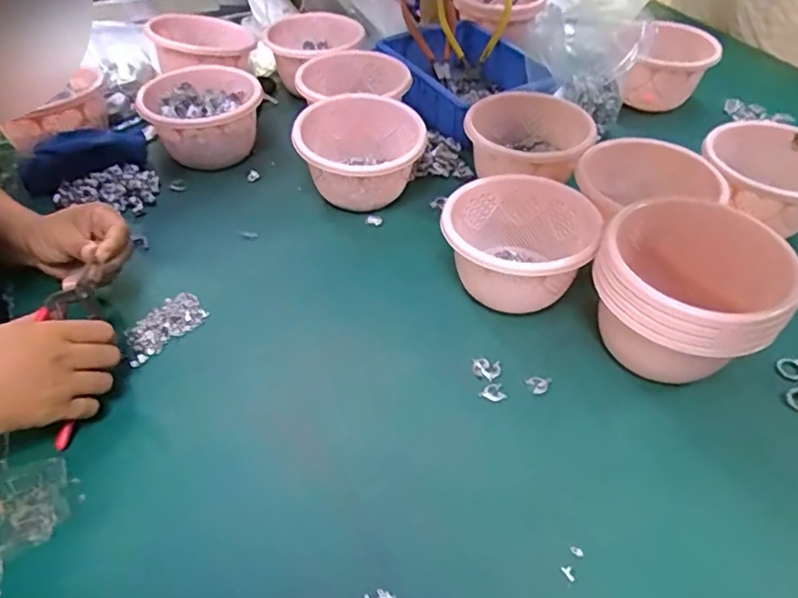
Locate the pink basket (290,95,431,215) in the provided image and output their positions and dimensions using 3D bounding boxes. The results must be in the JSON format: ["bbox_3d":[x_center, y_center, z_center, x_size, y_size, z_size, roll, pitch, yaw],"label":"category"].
[{"bbox_3d":[-0.046,-0.170,0.679,0.149,0.087,0.135,2,45,1],"label":"pink basket"}]

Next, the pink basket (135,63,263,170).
[{"bbox_3d":[-0.253,-0.233,0.746,0.146,0.090,0.142,-25,50,-23],"label":"pink basket"}]

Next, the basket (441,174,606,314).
[{"bbox_3d":[0.116,-0.053,0.573,0.139,0.088,0.132,0,47,0],"label":"basket"}]

